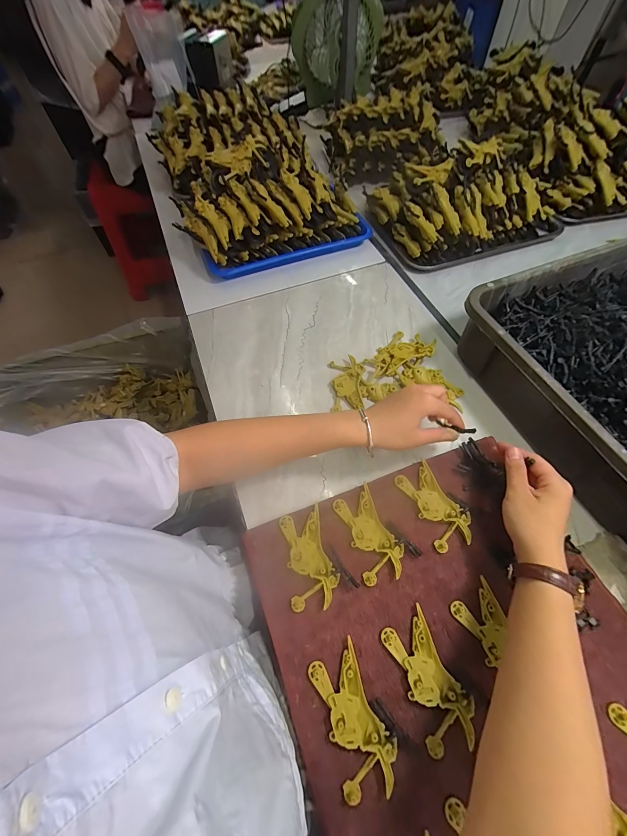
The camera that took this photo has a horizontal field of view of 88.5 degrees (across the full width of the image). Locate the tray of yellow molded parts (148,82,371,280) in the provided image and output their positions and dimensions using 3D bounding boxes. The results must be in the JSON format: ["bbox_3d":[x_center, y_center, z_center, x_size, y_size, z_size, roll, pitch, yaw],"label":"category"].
[{"bbox_3d":[-0.138,-0.515,0.692,0.335,0.155,0.467,-22,61,-13],"label":"tray of yellow molded parts"}]

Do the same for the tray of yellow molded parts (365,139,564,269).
[{"bbox_3d":[0.310,-0.427,0.645,0.332,0.139,0.216,-19,60,-11],"label":"tray of yellow molded parts"}]

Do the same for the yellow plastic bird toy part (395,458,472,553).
[{"bbox_3d":[0.145,0.104,0.386,0.050,0.013,0.098,-21,61,-12],"label":"yellow plastic bird toy part"}]

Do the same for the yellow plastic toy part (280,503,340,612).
[{"bbox_3d":[-0.006,0.153,0.356,0.050,0.007,0.099,-10,59,-6],"label":"yellow plastic toy part"}]

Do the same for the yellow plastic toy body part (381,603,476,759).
[{"bbox_3d":[0.108,0.244,0.303,0.050,0.006,0.098,-19,61,-11],"label":"yellow plastic toy body part"}]

